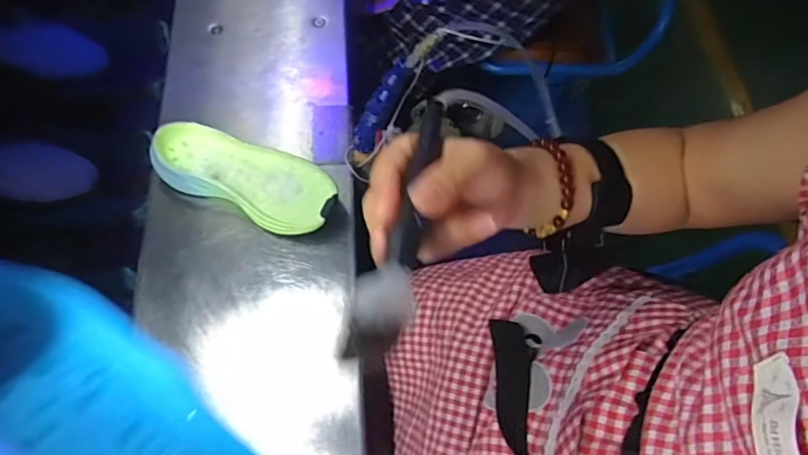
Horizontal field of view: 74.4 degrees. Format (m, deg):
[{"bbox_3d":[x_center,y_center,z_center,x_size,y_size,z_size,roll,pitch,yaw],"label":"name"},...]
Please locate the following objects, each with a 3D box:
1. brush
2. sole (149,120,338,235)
[{"bbox_3d":[0.003,-0.006,0.262,0.029,0.009,0.164,37,48,-24],"label":"brush"},{"bbox_3d":[-0.178,-0.058,0.610,0.218,0.050,0.089,22,67,13],"label":"sole"}]

